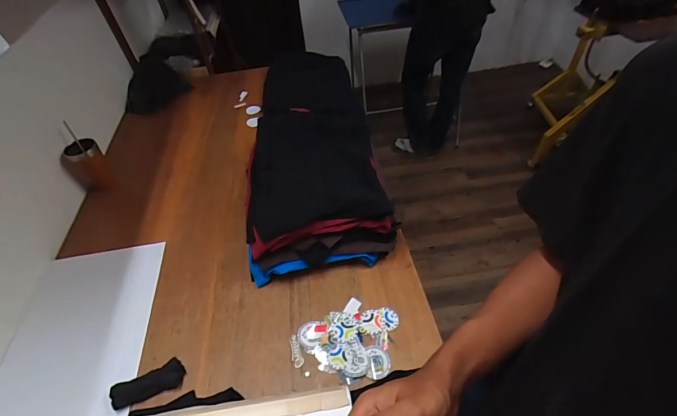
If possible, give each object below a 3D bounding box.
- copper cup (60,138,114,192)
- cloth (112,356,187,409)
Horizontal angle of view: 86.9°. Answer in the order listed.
[{"bbox_3d":[-0.711,-0.116,1.019,0.102,0.143,0.085,-36,53,-27],"label":"copper cup"},{"bbox_3d":[-0.361,0.335,0.680,0.125,0.026,0.048,-20,49,-14],"label":"cloth"}]

